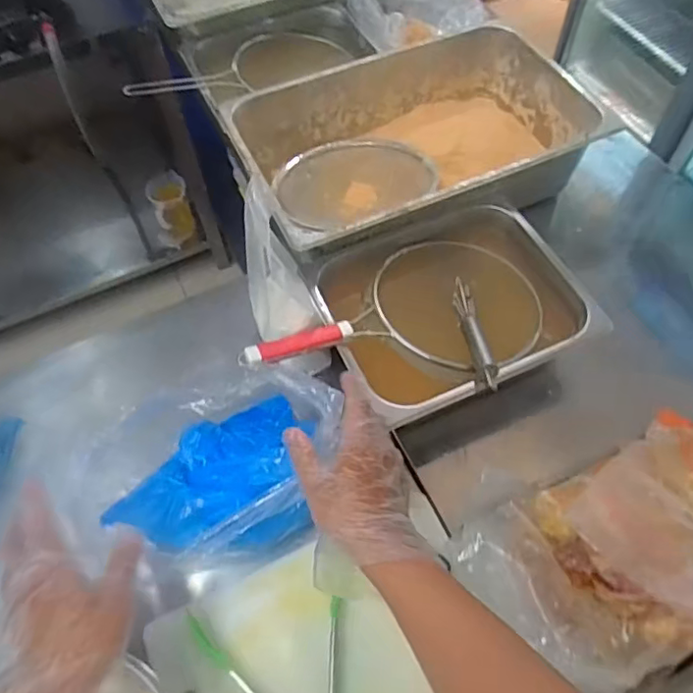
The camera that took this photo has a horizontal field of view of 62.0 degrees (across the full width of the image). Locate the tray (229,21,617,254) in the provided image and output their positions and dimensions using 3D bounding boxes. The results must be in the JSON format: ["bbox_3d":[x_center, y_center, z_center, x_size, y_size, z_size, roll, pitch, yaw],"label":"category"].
[{"bbox_3d":[0.103,-0.309,0.917,0.506,0.145,0.323,-20,61,-10],"label":"tray"}]

